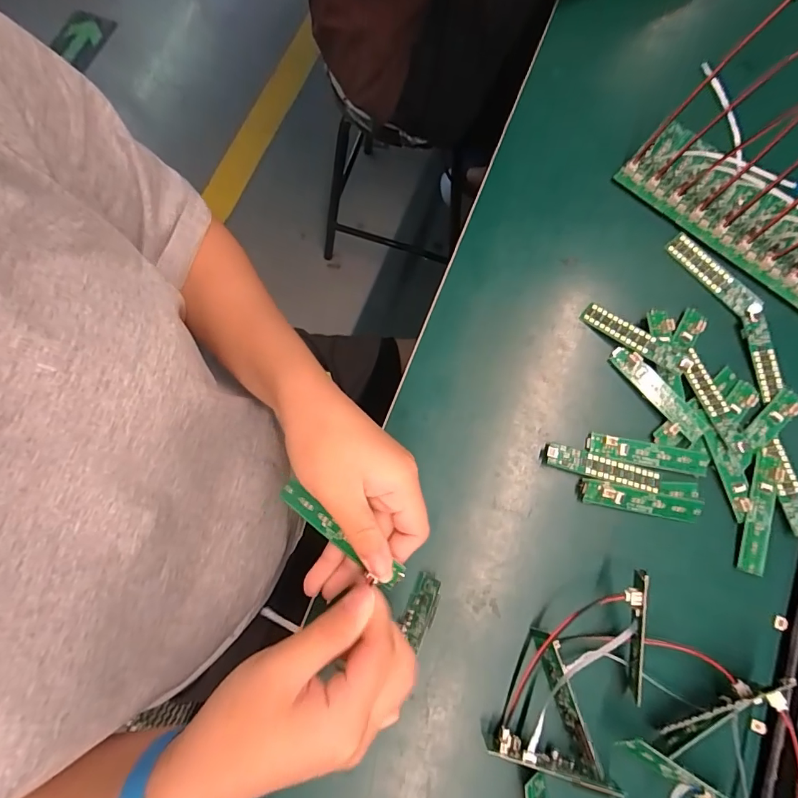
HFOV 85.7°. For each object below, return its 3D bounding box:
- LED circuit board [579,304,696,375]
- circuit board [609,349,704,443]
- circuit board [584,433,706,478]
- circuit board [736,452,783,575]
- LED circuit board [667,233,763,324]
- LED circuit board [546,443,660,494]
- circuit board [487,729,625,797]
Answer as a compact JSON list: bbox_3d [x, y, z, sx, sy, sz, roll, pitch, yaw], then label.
[{"bbox_3d":[0.183,-0.047,0.332,0.084,0.006,0.018,37,99,21],"label":"LED circuit board"},{"bbox_3d":[0.196,-0.006,0.326,0.020,0.005,0.083,-41,80,-8],"label":"circuit board"},{"bbox_3d":[0.183,0.041,0.316,0.086,0.006,0.018,10,78,2],"label":"circuit board"},{"bbox_3d":[0.256,0.081,0.305,0.020,0.007,0.084,18,78,4],"label":"circuit board"},{"bbox_3d":[0.253,-0.099,0.344,0.020,0.007,0.085,-43,77,8],"label":"LED circuit board"},{"bbox_3d":[0.149,0.051,0.315,0.081,0.008,0.018,16,78,4],"label":"LED circuit board"},{"bbox_3d":[0.095,0.224,0.267,0.074,0.022,0.012,15,78,3],"label":"circuit board"}]

